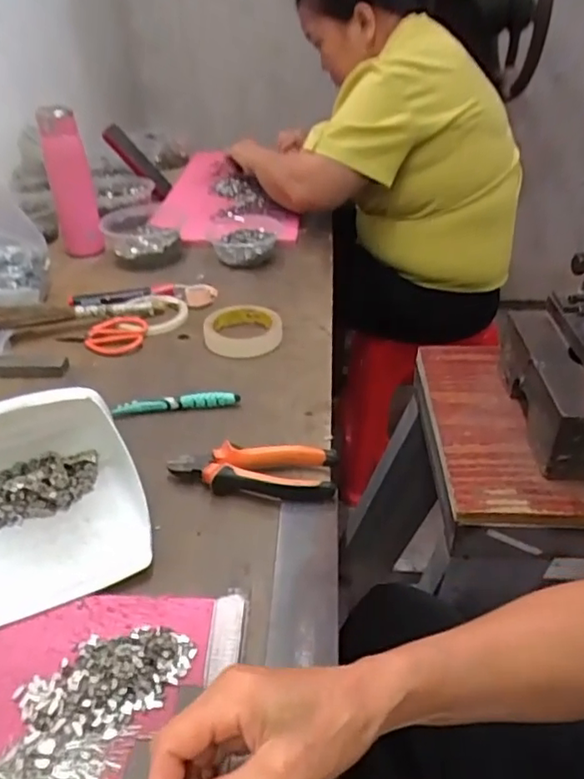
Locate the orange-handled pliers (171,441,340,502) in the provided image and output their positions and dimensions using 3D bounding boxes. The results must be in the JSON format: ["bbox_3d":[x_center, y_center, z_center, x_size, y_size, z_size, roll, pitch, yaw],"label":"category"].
[{"bbox_3d":[-0.036,0.074,0.543,0.147,0.029,0.050,3,35,7],"label":"orange-handled pliers"}]

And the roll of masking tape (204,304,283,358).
[{"bbox_3d":[-0.061,-0.077,0.761,0.094,0.019,0.094,-1,35,1],"label":"roll of masking tape"}]

